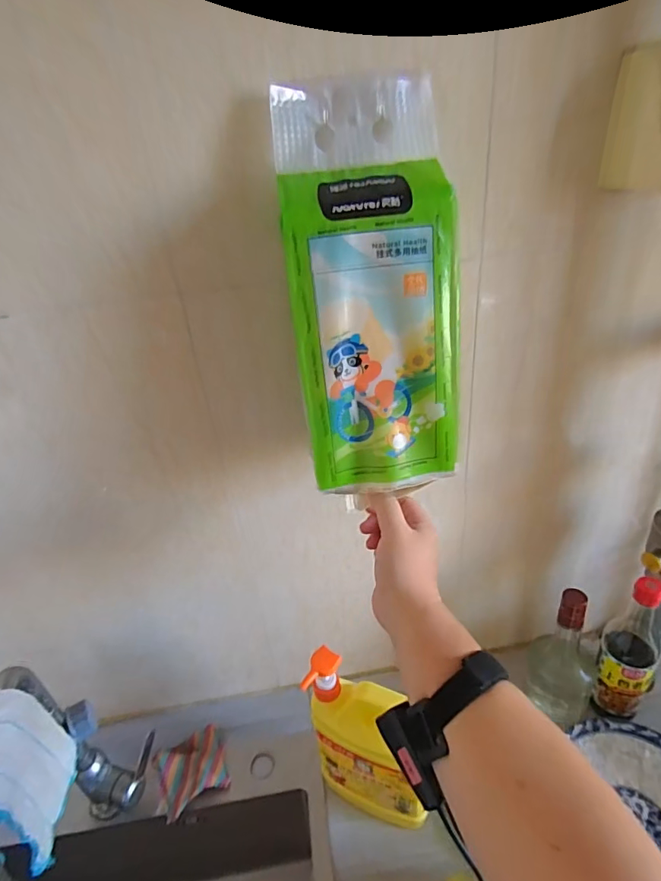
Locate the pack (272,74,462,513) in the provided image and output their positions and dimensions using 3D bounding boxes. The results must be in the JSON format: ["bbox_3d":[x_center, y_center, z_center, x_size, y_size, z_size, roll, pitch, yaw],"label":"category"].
[{"bbox_3d":[0.038,-0.119,0.400,0.139,0.351,0.052,-6,11,2],"label":"pack"}]

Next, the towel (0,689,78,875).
[{"bbox_3d":[-0.290,0.309,0.427,0.057,0.120,0.122,-12,32,-8],"label":"towel"}]

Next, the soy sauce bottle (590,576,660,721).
[{"bbox_3d":[0.403,0.284,0.630,0.063,0.218,0.064,19,40,36],"label":"soy sauce bottle"}]

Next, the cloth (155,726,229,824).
[{"bbox_3d":[-0.199,0.474,0.674,0.104,0.026,0.086,-20,34,-20],"label":"cloth"}]

